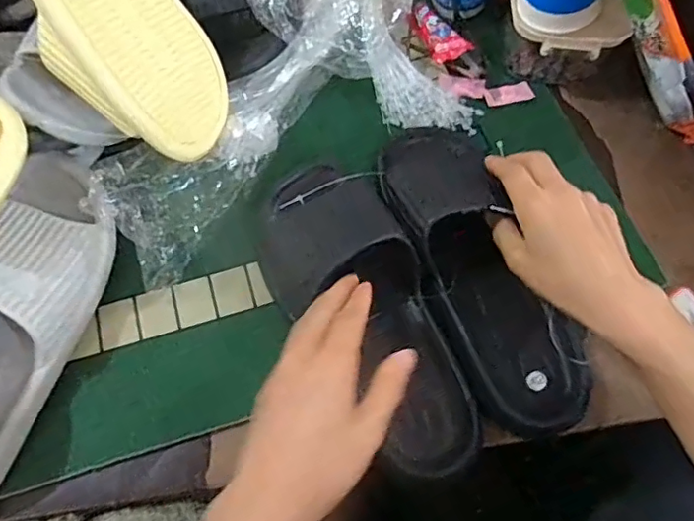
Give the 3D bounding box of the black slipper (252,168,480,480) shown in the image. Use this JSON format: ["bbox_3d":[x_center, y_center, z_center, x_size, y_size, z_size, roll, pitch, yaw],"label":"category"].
[{"bbox_3d":[0.013,0.034,0.420,0.106,0.055,0.253,-26,73,-11],"label":"black slipper"}]

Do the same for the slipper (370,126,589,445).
[{"bbox_3d":[0.103,0.001,0.435,0.095,0.066,0.260,-21,74,-8],"label":"slipper"}]

